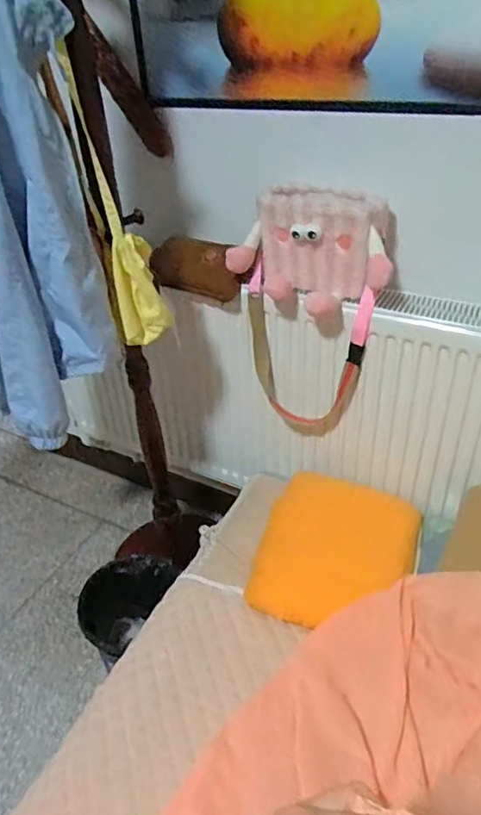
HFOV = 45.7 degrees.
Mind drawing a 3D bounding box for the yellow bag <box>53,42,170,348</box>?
[{"bbox_3d":[-0.219,-0.339,1.000,0.086,0.449,0.185,-20,39,-22],"label":"yellow bag"}]

